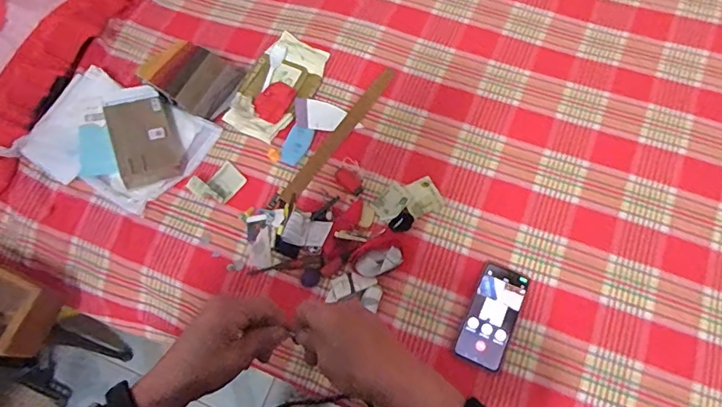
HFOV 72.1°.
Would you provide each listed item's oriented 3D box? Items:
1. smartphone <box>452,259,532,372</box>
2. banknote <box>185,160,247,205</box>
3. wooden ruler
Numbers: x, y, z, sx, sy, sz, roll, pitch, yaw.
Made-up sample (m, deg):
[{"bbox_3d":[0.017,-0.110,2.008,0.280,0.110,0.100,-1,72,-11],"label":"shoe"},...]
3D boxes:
[{"bbox_3d":[0.209,0.175,0.785,0.076,0.007,0.162,24,72,11],"label":"smartphone"},{"bbox_3d":[-0.253,-0.037,0.874,0.070,0.030,0.084,37,75,15],"label":"banknote"},{"bbox_3d":[-0.038,-0.129,0.912,0.032,0.008,0.322,33,74,14],"label":"wooden ruler"}]

